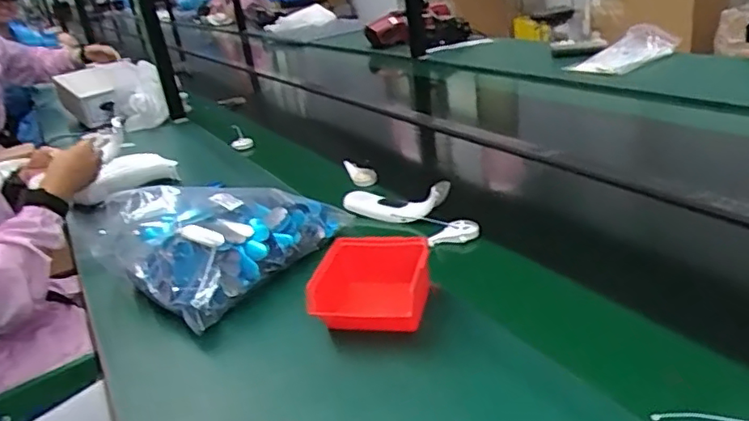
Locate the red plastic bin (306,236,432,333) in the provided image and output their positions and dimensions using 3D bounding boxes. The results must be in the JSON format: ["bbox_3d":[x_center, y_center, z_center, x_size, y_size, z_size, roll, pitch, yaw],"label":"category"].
[{"bbox_3d":[0.000,0.090,0.698,0.136,0.058,0.153,2,26,22],"label":"red plastic bin"}]

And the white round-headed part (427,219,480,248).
[{"bbox_3d":[0.116,0.034,0.868,0.076,0.026,0.023,-18,22,9],"label":"white round-headed part"}]

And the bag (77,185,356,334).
[{"bbox_3d":[-0.218,0.017,0.867,0.265,0.100,0.312,12,30,38],"label":"bag"}]

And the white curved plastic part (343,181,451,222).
[{"bbox_3d":[0.025,-0.024,0.957,0.206,0.049,0.058,10,29,35],"label":"white curved plastic part"}]

